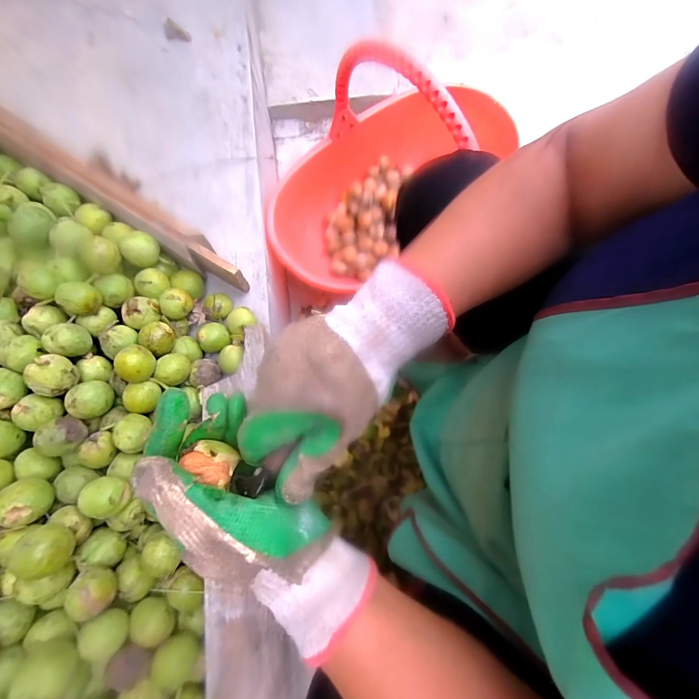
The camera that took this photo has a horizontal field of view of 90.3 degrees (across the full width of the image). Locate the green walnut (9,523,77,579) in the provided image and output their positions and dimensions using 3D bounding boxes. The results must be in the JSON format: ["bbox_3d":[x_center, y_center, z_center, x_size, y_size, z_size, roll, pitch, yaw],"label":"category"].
[{"bbox_3d":[-0.296,0.197,0.342,0.043,0.038,0.044,-37,78,-7],"label":"green walnut"}]

